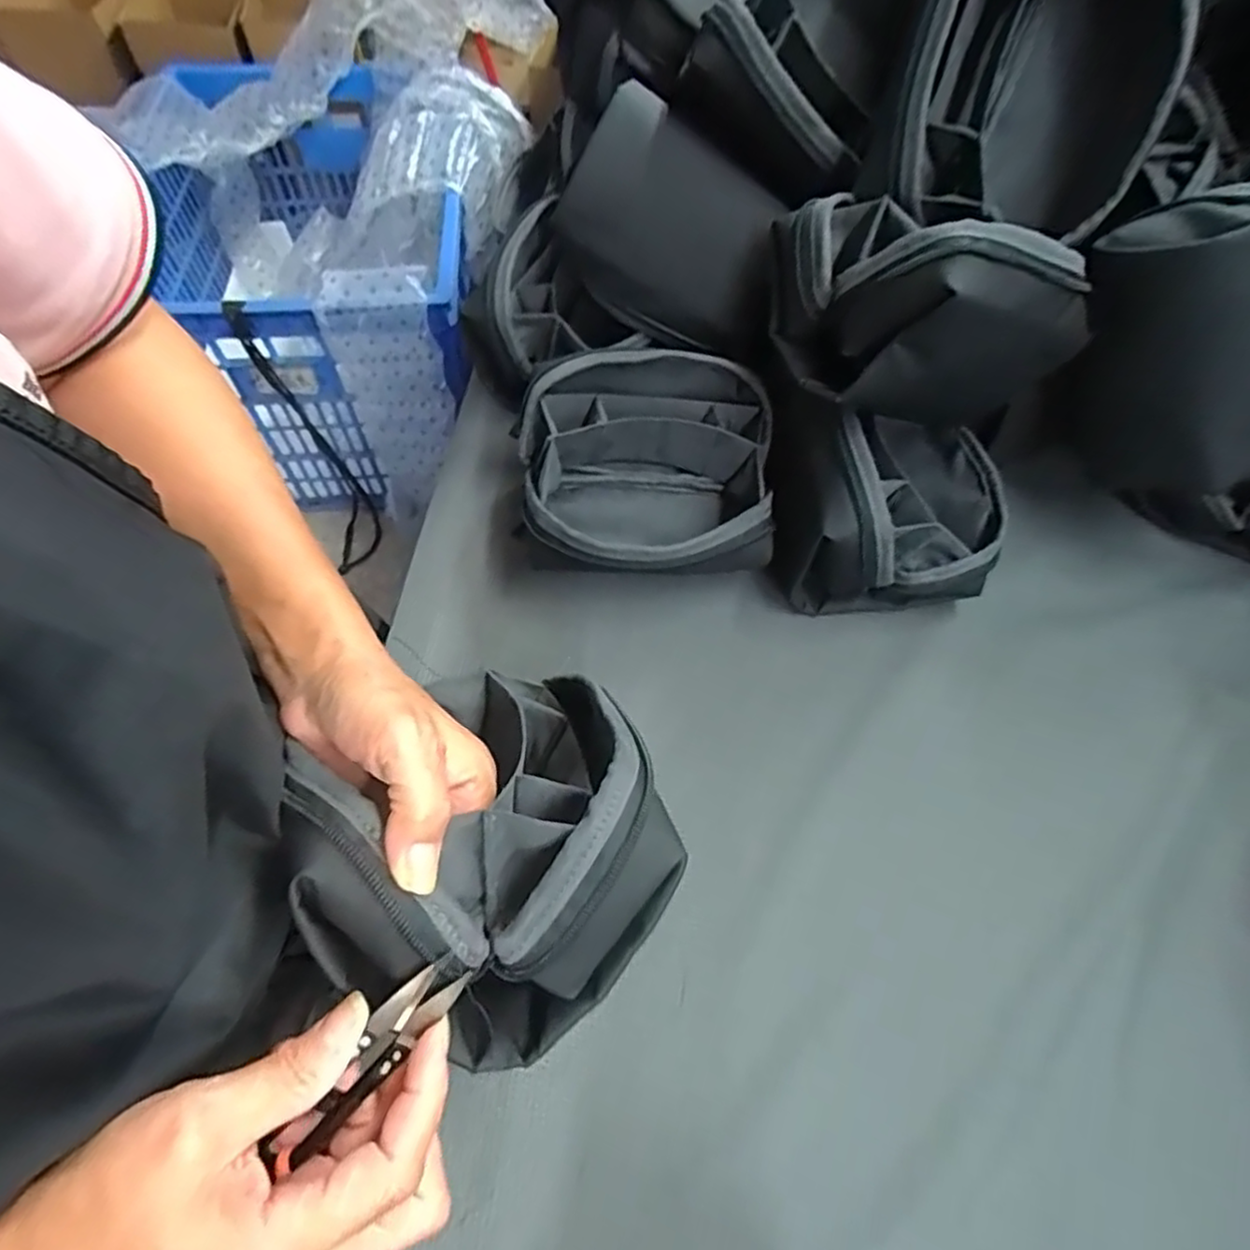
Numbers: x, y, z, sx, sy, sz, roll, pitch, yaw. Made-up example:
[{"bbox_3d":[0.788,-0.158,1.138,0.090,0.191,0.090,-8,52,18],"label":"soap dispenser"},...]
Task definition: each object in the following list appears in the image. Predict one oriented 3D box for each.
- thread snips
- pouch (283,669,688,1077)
[{"bbox_3d":[-0.086,0.149,0.231,0.016,0.018,0.086,39,97,15],"label":"thread snips"},{"bbox_3d":[-0.051,0.083,0.253,0.121,0.060,0.127,-36,71,-19],"label":"pouch"}]

